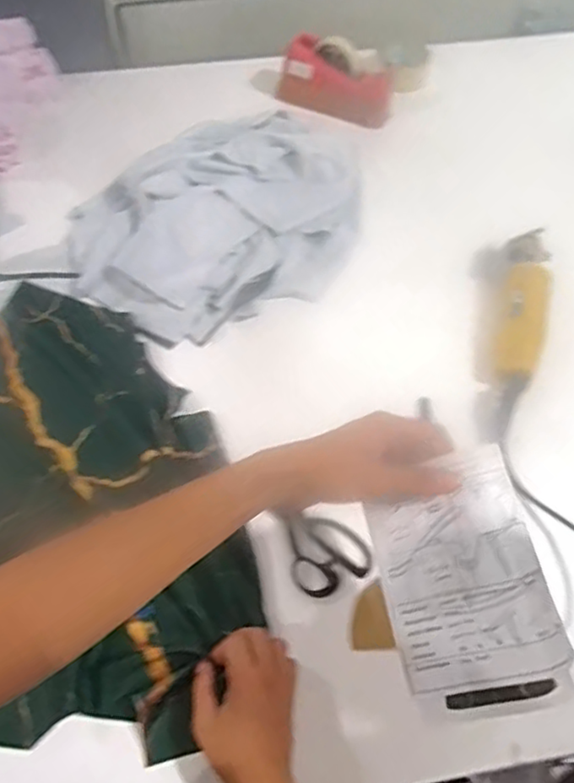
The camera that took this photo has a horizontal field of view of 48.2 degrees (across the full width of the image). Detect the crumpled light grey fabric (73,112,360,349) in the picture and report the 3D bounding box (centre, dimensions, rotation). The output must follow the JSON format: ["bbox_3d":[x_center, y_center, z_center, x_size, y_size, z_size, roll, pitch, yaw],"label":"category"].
[{"bbox_3d":[-0.084,-0.266,0.931,0.349,0.098,0.467,38,63,22],"label":"crumpled light grey fabric"}]

